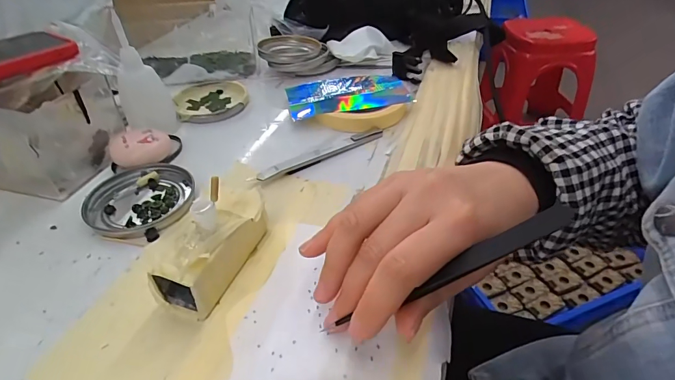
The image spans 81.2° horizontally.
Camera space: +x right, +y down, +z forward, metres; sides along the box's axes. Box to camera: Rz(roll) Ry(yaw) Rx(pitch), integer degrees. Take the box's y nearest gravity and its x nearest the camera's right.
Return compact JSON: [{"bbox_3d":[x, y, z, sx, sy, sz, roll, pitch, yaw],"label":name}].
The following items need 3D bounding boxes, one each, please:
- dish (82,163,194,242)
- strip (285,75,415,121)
[{"bbox_3d":[-0.156,0.006,0.308,0.076,0.008,0.076,-2,39,1],"label":"dish"},{"bbox_3d":[0.013,-0.101,0.419,0.129,0.013,0.080,-6,39,-4],"label":"strip"}]

